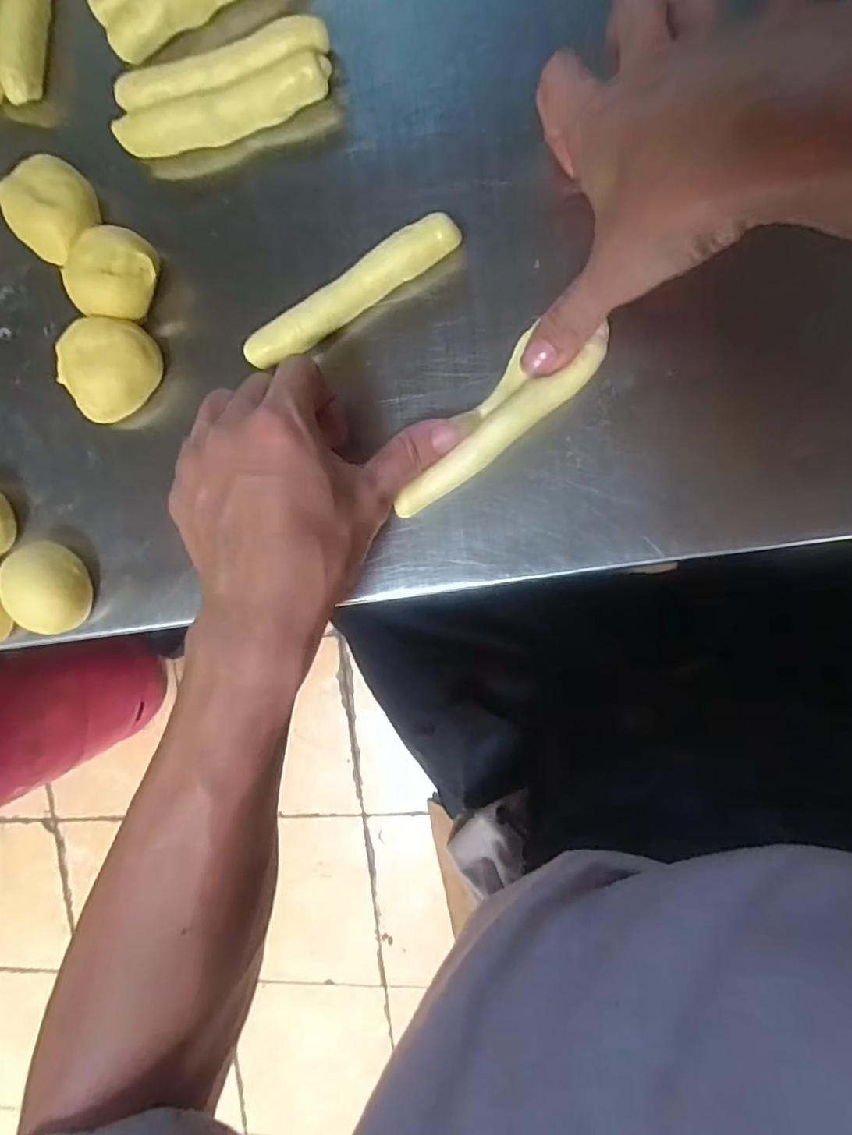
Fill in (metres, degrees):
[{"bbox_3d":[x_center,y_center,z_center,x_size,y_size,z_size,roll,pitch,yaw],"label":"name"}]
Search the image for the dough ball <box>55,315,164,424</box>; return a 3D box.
[{"bbox_3d":[-0.161,-0.101,0.284,0.042,0.027,0.051,33,101,6],"label":"dough ball"}]

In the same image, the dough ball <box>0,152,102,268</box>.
[{"bbox_3d":[-0.187,-0.180,0.280,0.046,0.027,0.043,1,96,11],"label":"dough ball"}]

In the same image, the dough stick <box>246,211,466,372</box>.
[{"bbox_3d":[-0.035,-0.125,0.257,0.108,0.017,0.018,-30,90,12],"label":"dough stick"}]

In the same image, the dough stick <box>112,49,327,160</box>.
[{"bbox_3d":[-0.095,-0.211,0.257,0.105,0.018,0.020,-6,95,11],"label":"dough stick"}]

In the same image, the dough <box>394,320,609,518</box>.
[{"bbox_3d":[0.029,-0.068,0.253,0.115,0.011,0.033,-40,89,8],"label":"dough"}]

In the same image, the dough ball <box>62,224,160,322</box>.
[{"bbox_3d":[-0.153,-0.144,0.274,0.041,0.029,0.041,1,96,11],"label":"dough ball"}]

